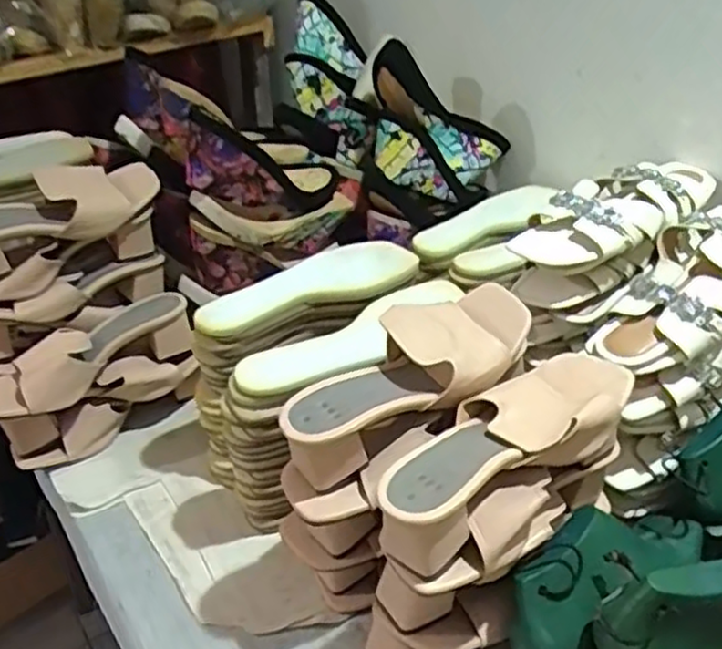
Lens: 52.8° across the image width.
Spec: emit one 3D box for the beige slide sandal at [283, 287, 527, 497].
[{"bbox_3d":[0.043,0.038,0.584,0.232,0.070,0.087,-32,44,-19],"label":"beige slide sandal"}]

